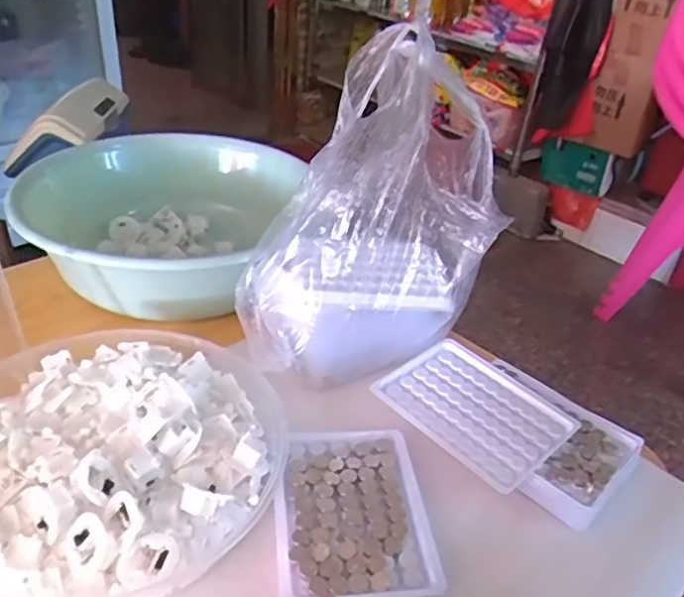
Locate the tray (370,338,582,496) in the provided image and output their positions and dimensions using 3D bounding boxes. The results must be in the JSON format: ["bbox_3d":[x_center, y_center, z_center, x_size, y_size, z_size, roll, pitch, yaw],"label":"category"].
[{"bbox_3d":[0.100,0.083,0.475,0.102,0.017,0.126,-23,44,-36],"label":"tray"}]

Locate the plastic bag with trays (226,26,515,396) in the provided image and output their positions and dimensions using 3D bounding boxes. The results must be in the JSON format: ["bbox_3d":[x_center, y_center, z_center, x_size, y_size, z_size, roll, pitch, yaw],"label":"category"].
[{"bbox_3d":[0.016,-0.061,0.477,0.173,0.241,0.119,0,34,-9],"label":"plastic bag with trays"}]

